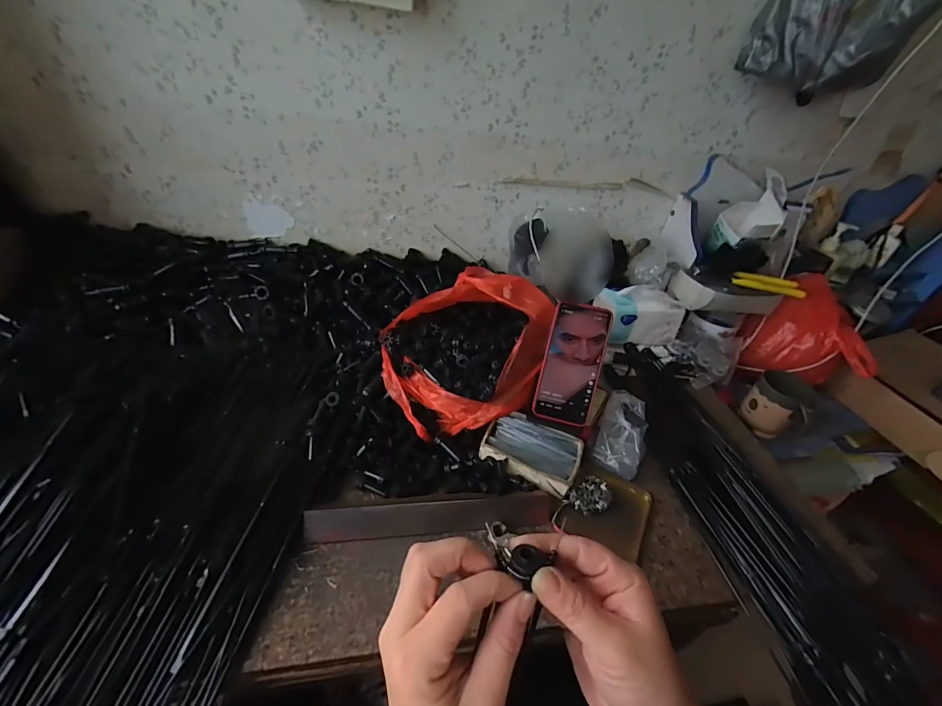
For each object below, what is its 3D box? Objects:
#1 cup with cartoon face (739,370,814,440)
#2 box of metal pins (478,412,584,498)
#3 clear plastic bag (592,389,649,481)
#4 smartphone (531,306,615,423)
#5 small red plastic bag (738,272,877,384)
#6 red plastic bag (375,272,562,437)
[{"bbox_3d":[0.557,0.095,0.741,0.080,0.095,0.093,-22,47,-32],"label":"cup with cartoon face"},{"bbox_3d":[0.085,0.131,0.562,0.123,0.028,0.092,20,40,16],"label":"box of metal pins"},{"bbox_3d":[0.222,0.110,0.589,0.071,0.052,0.131,17,57,12],"label":"clear plastic bag"},{"bbox_3d":[0.139,0.014,0.558,0.078,0.162,0.011,14,0,9],"label":"smartphone"},{"bbox_3d":[0.660,-0.034,0.794,0.200,0.157,0.122,30,44,26],"label":"small red plastic bag"},{"bbox_3d":[-0.004,-0.007,0.593,0.244,0.153,0.208,-23,47,-32],"label":"red plastic bag"}]

